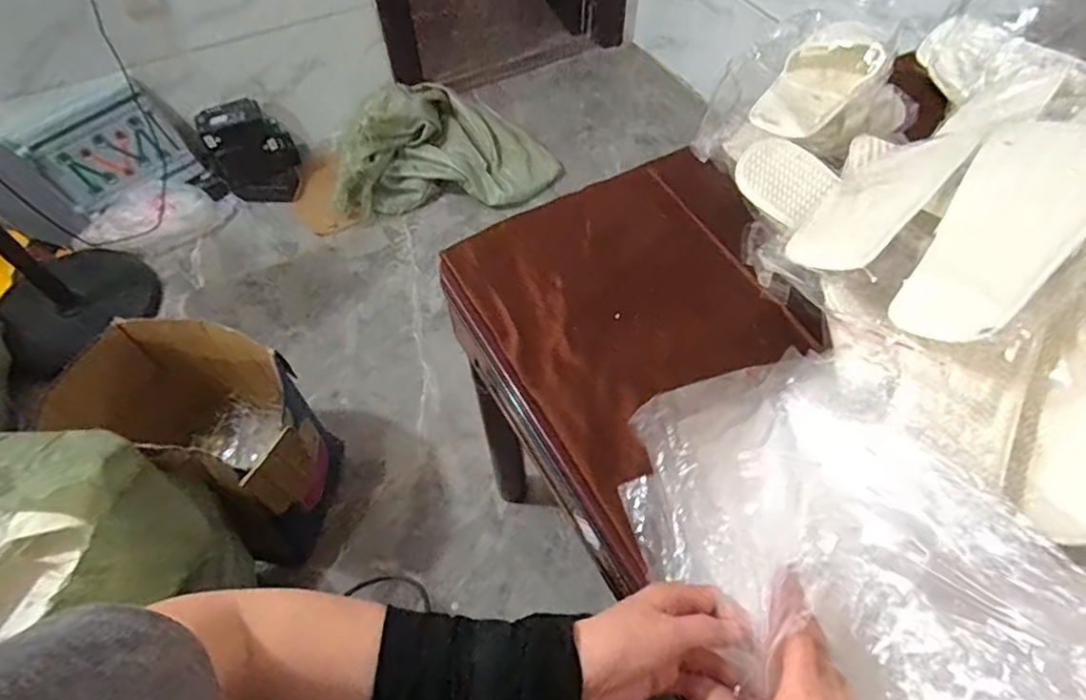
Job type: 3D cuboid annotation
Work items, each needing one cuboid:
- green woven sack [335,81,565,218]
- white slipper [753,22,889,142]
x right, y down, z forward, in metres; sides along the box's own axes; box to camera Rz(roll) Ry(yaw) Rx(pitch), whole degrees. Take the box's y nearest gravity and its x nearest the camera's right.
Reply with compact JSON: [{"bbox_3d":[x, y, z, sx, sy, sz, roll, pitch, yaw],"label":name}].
[{"bbox_3d":[-0.314,-0.672,1.853,0.665,0.239,0.477,-9,57,-5],"label":"green woven sack"},{"bbox_3d":[0.349,-0.337,0.728,0.111,0.058,0.209,31,62,19],"label":"white slipper"}]

